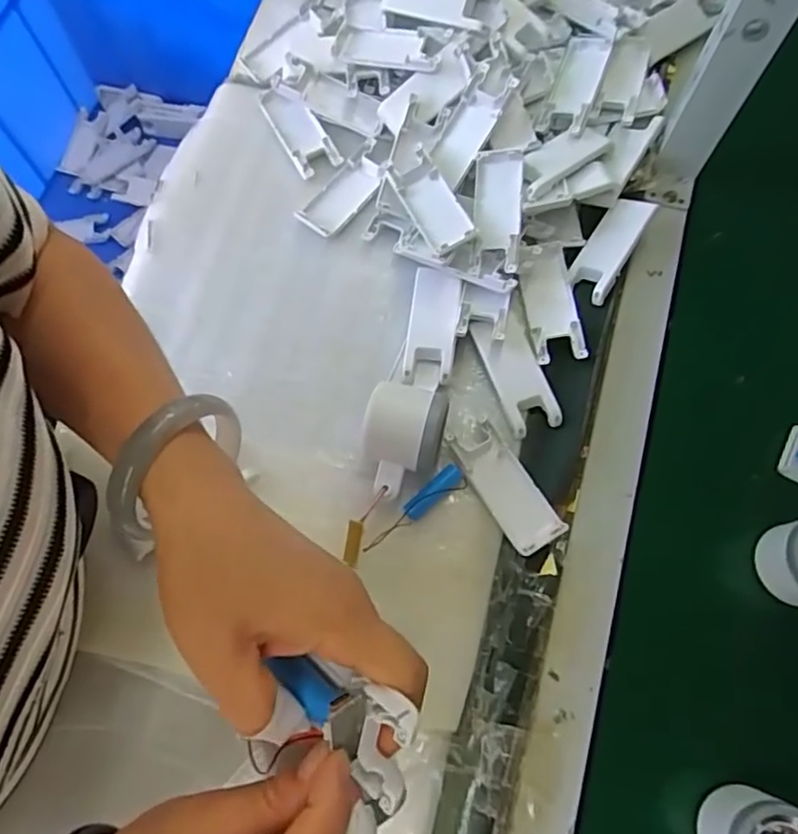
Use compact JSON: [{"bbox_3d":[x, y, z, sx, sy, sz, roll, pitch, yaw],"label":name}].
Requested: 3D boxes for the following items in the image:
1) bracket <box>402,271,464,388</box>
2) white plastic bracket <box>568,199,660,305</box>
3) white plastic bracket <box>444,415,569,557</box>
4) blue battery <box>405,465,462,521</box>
[{"bbox_3d":[0.027,-0.074,0.490,0.038,0.022,0.100,7,72,3],"label":"bracket"},{"bbox_3d":[0.177,-0.144,0.511,0.037,0.010,0.103,28,75,26],"label":"white plastic bracket"},{"bbox_3d":[0.078,0.051,0.454,0.040,0.022,0.103,-32,74,-9],"label":"white plastic bracket"},{"bbox_3d":[0.025,0.056,0.443,0.048,0.017,0.014,-41,76,-11],"label":"blue battery"}]

